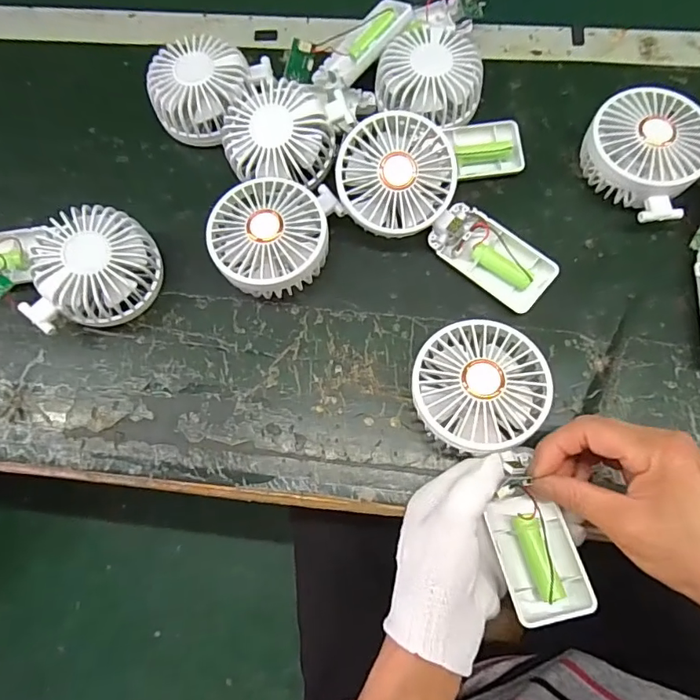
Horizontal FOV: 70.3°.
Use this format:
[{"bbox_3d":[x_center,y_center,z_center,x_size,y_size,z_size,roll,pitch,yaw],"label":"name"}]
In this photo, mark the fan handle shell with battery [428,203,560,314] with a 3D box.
[{"bbox_3d":[0.107,-0.070,0.378,0.093,0.023,0.041,41,79,14],"label":"fan handle shell with battery"}]

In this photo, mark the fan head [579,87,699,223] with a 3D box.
[{"bbox_3d":[0.224,-0.150,0.385,0.086,0.046,0.091,-1,72,4],"label":"fan head"}]

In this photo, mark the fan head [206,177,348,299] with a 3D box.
[{"bbox_3d":[-0.052,-0.086,0.383,0.099,0.049,0.083,-28,73,-5],"label":"fan head"}]

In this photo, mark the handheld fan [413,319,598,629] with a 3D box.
[{"bbox_3d":[0.096,0.068,0.310,0.083,0.033,0.178,-13,76,-2],"label":"handheld fan"}]

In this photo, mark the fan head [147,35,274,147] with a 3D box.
[{"bbox_3d":[-0.120,-0.219,0.424,0.095,0.054,0.088,17,74,9],"label":"fan head"}]

